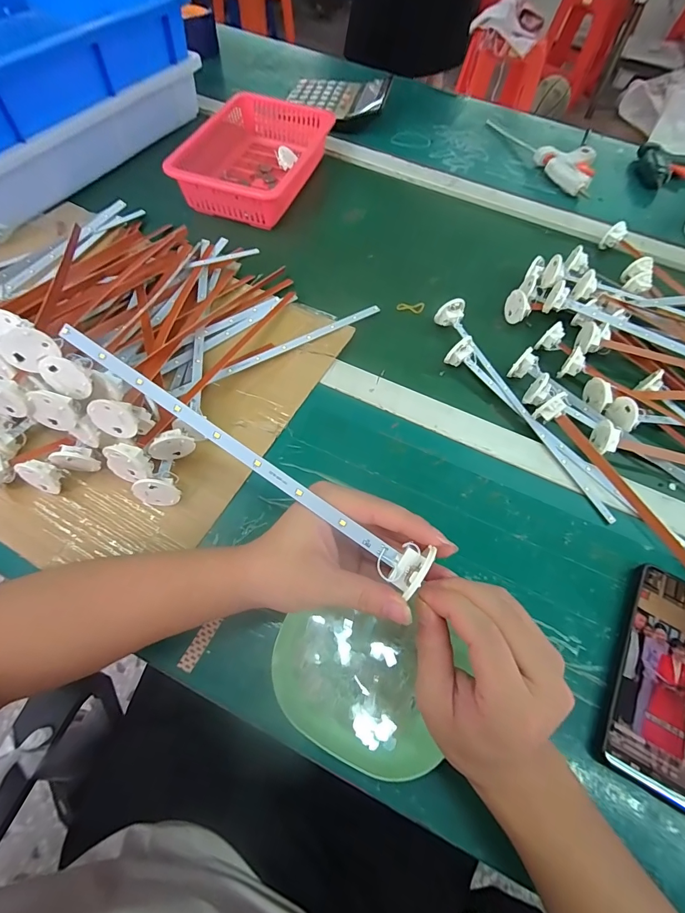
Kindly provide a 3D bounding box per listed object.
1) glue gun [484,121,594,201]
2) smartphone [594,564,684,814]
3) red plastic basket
[{"bbox_3d":[0.357,-0.518,0.671,0.115,0.028,0.202,-36,70,-20],"label":"glue gun"},{"bbox_3d":[0.254,0.172,0.309,0.075,0.015,0.158,28,64,11],"label":"smartphone"},{"bbox_3d":[-0.121,-0.449,0.593,0.166,0.063,0.263,18,63,6],"label":"red plastic basket"}]

